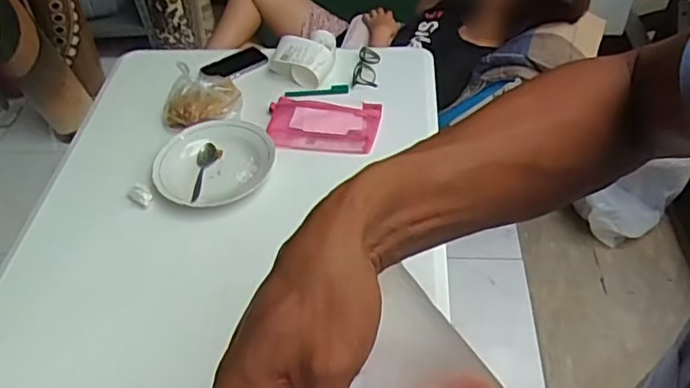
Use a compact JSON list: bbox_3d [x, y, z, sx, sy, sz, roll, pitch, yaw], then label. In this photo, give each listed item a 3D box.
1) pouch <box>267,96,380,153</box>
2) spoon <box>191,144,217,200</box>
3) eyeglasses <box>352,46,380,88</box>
[{"bbox_3d":[-0.044,-0.144,1.163,0.215,0.018,0.134,5,49,10],"label":"pouch"},{"bbox_3d":[-0.266,-0.045,1.089,0.031,0.021,0.145,-2,48,3],"label":"spoon"},{"bbox_3d":[0.050,-0.280,1.290,0.049,0.030,0.126,5,48,10],"label":"eyeglasses"}]

